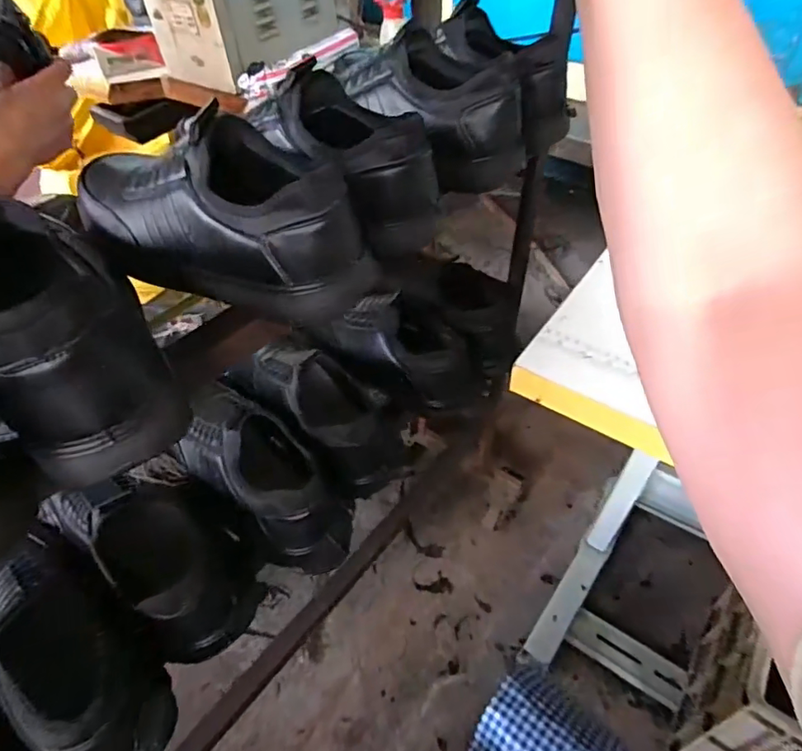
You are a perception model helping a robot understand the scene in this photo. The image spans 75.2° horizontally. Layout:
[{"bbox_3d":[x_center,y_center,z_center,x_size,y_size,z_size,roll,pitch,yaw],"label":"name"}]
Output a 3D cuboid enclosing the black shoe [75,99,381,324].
[{"bbox_3d":[-0.133,-0.122,0.371,0.248,0.093,0.094,22,50,20],"label":"black shoe"}]

